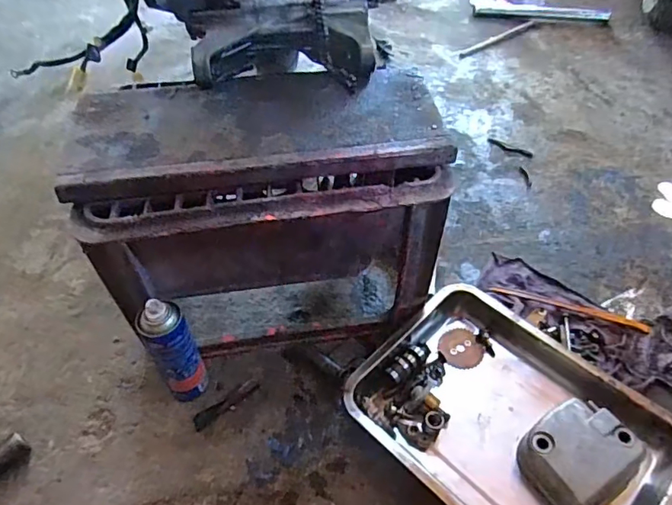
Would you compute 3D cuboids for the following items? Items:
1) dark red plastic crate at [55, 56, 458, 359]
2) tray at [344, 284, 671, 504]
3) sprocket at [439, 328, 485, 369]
[{"bbox_3d":[-0.082,-0.045,0.671,0.407,0.306,0.259,-6,58,-5],"label":"dark red plastic crate"},{"bbox_3d":[0.211,0.203,0.605,0.345,0.069,0.259,39,64,23],"label":"tray"},{"bbox_3d":[0.177,0.134,0.706,0.057,0.004,0.065,-14,47,-10],"label":"sprocket"}]

